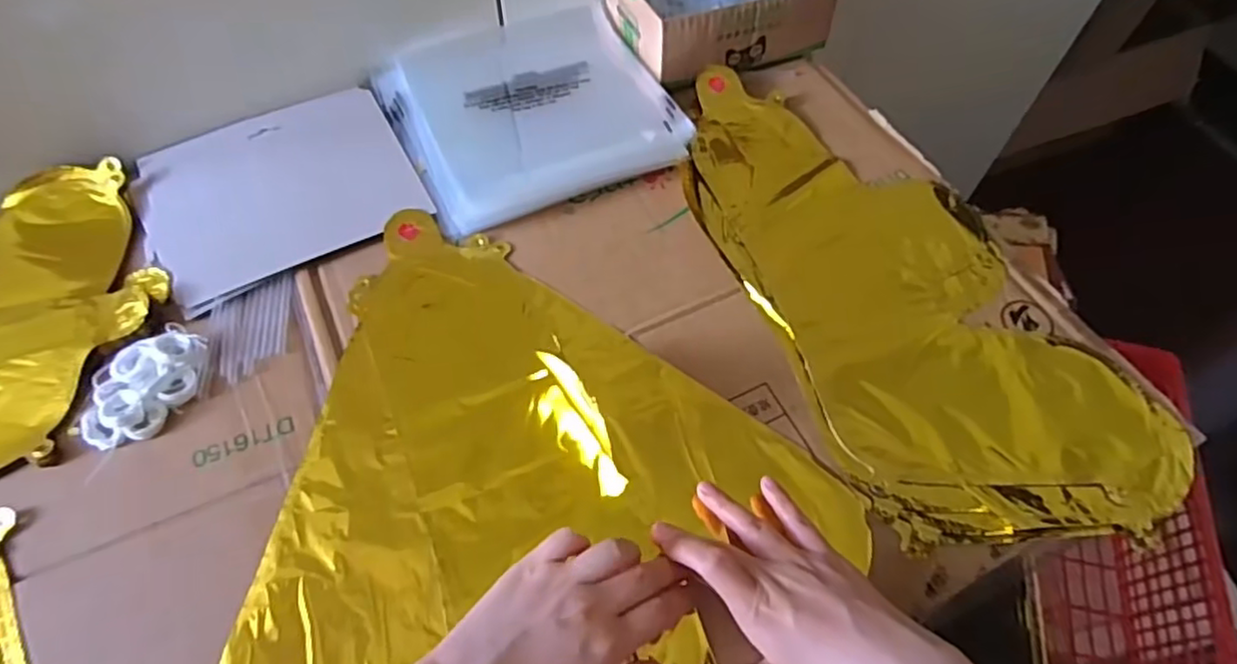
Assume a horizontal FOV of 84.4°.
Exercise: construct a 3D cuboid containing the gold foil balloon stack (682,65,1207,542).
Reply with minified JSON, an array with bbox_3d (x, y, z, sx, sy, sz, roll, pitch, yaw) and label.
[{"bbox_3d":[0.200,-0.044,0.525,0.210,0.021,0.436,-20,61,-13],"label":"gold foil balloon stack"}]

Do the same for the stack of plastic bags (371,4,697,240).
[{"bbox_3d":[-0.078,-0.207,0.606,0.230,0.026,0.230,-21,62,-14],"label":"stack of plastic bags"}]

